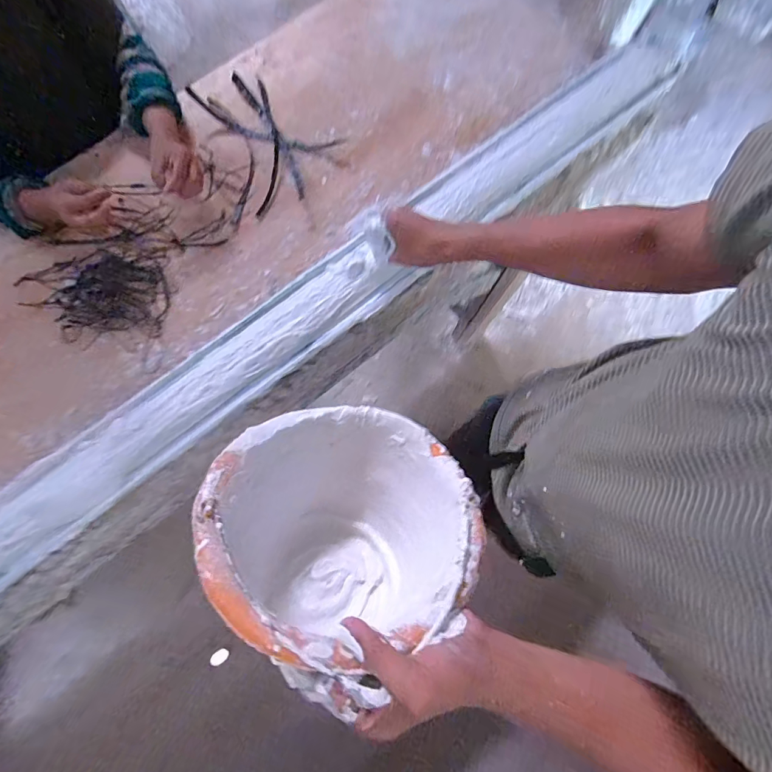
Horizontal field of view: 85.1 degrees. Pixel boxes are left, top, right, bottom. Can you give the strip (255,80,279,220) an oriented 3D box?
[{"bbox_3d":[-0.213,-0.429,0.761,0.037,0.013,0.268,-1,82,-1],"label":"strip"}]

